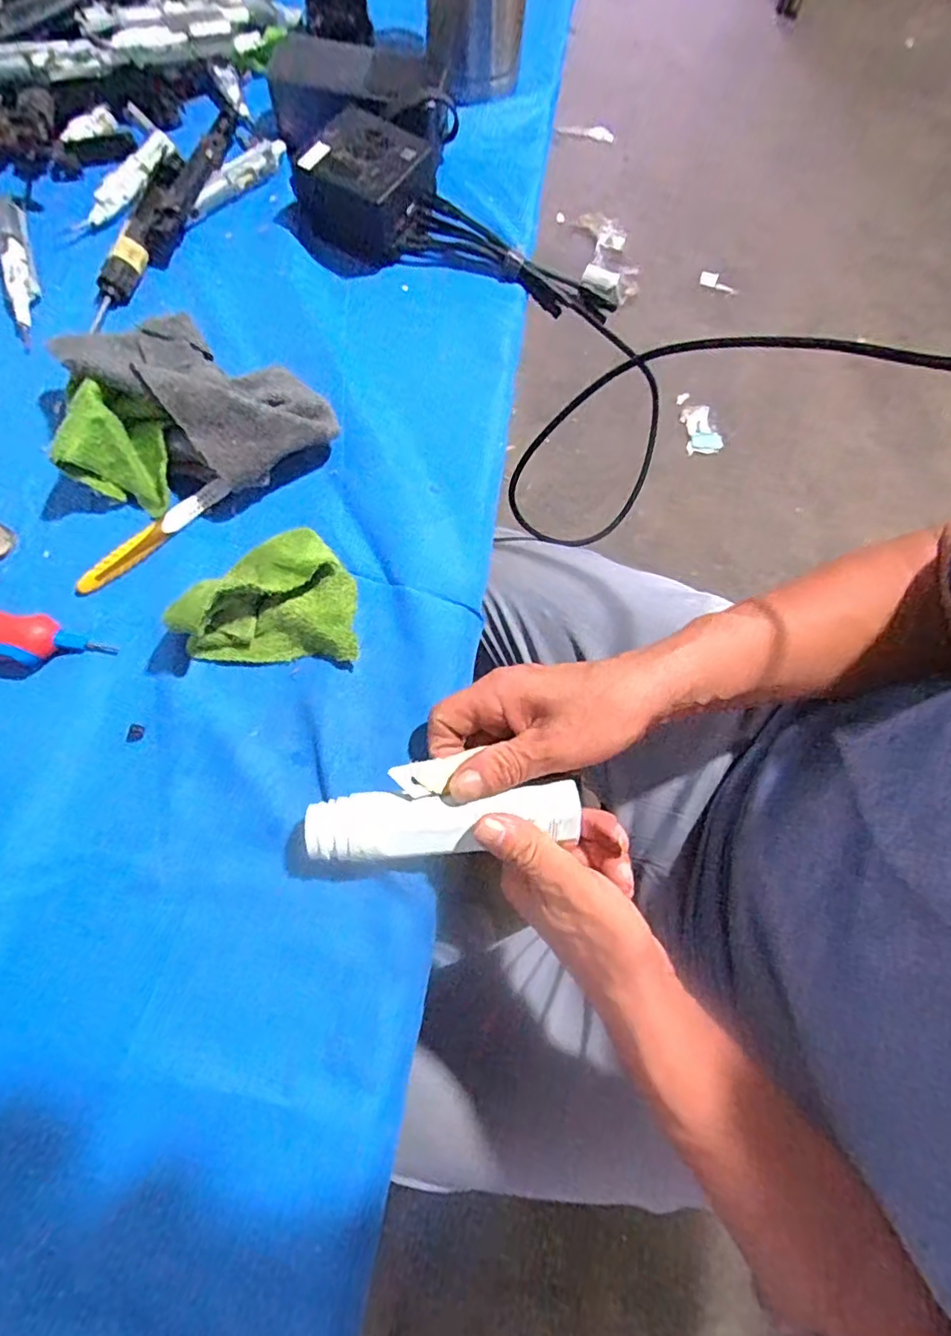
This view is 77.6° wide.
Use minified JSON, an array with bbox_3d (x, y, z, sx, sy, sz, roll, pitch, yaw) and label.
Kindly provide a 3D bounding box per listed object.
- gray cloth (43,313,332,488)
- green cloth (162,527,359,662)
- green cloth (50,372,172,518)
[{"bbox_3d":[-0.169,-0.176,0.379,0.155,0.053,0.085,32,74,8],"label":"gray cloth"},{"bbox_3d":[-0.118,-0.045,0.346,0.093,0.042,0.073,2,73,-1],"label":"green cloth"},{"bbox_3d":[-0.220,-0.137,0.366,0.056,0.048,0.057,13,73,2],"label":"green cloth"}]

